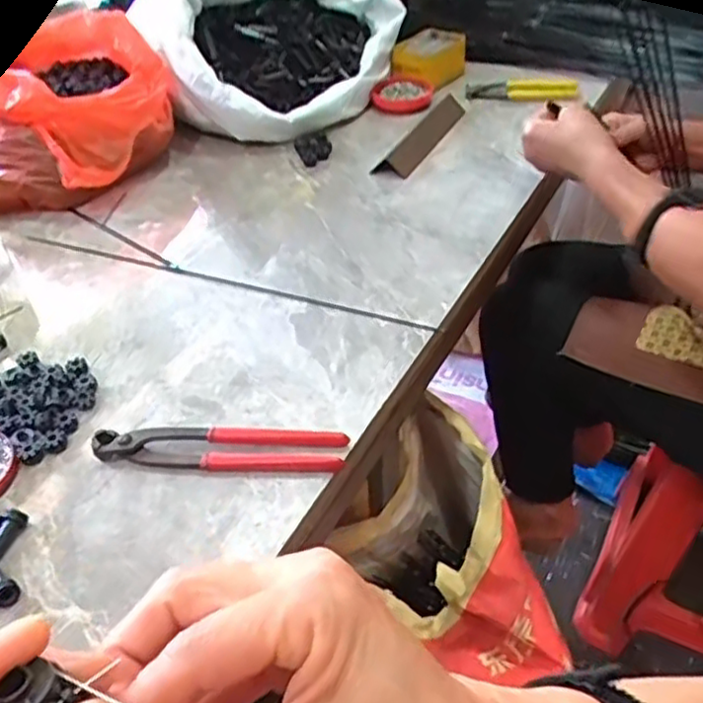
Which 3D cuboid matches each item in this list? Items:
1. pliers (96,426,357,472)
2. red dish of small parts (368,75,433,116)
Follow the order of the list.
[{"bbox_3d":[-0.107,0.077,0.560,0.201,0.016,0.037,0,42,5],"label":"pliers"},{"bbox_3d":[0.077,-0.395,1.063,0.091,0.027,0.103,5,41,8],"label":"red dish of small parts"}]

